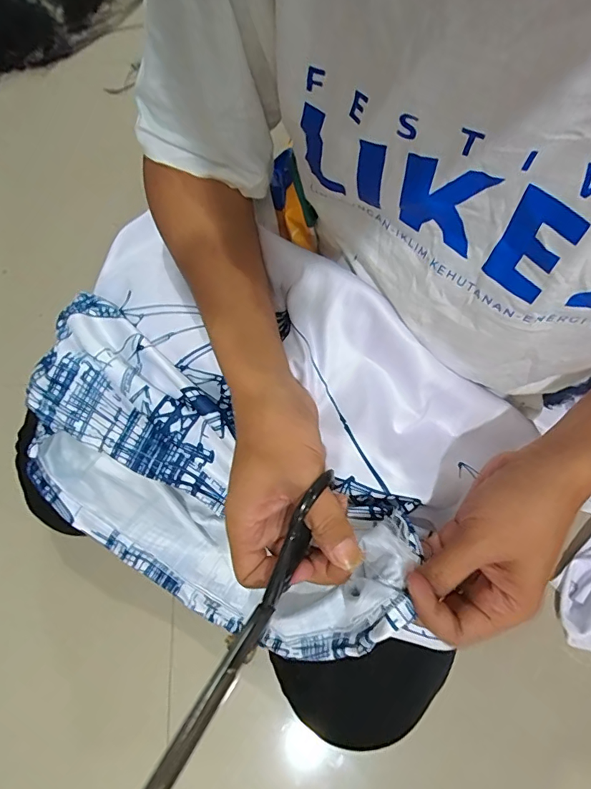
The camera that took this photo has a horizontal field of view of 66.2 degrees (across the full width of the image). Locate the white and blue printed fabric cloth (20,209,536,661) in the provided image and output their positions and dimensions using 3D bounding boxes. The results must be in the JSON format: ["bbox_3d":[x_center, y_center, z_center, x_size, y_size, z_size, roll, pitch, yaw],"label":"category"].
[{"bbox_3d":[-0.060,0.034,0.426,0.385,0.202,0.304,37,73,11],"label":"white and blue printed fabric cloth"}]

